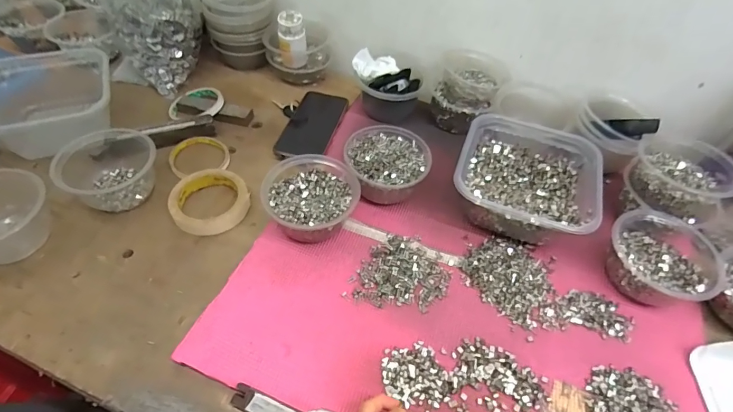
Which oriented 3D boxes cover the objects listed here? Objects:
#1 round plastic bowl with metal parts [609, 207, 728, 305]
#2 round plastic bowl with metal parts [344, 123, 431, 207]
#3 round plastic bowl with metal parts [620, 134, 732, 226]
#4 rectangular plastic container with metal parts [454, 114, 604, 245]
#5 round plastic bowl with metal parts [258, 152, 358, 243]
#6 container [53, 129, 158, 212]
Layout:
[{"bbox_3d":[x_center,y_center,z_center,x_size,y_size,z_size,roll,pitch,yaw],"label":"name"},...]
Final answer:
[{"bbox_3d":[0.347,0.062,0.479,0.117,0.054,0.113,3,50,-3],"label":"round plastic bowl with metal parts"},{"bbox_3d":[0.027,-0.058,0.552,0.105,0.056,0.115,3,50,-3],"label":"round plastic bowl with metal parts"},{"bbox_3d":[0.396,-0.036,0.516,0.111,0.069,0.111,3,50,-3],"label":"round plastic bowl with metal parts"},{"bbox_3d":[0.208,-0.037,0.537,0.168,0.067,0.168,19,52,11],"label":"rectangular plastic container with metal parts"},{"bbox_3d":[-0.068,-0.009,0.507,0.110,0.054,0.114,3,50,-3],"label":"round plastic bowl with metal parts"},{"bbox_3d":[-0.340,-0.055,0.529,0.110,0.056,0.110,3,50,-3],"label":"container"}]

